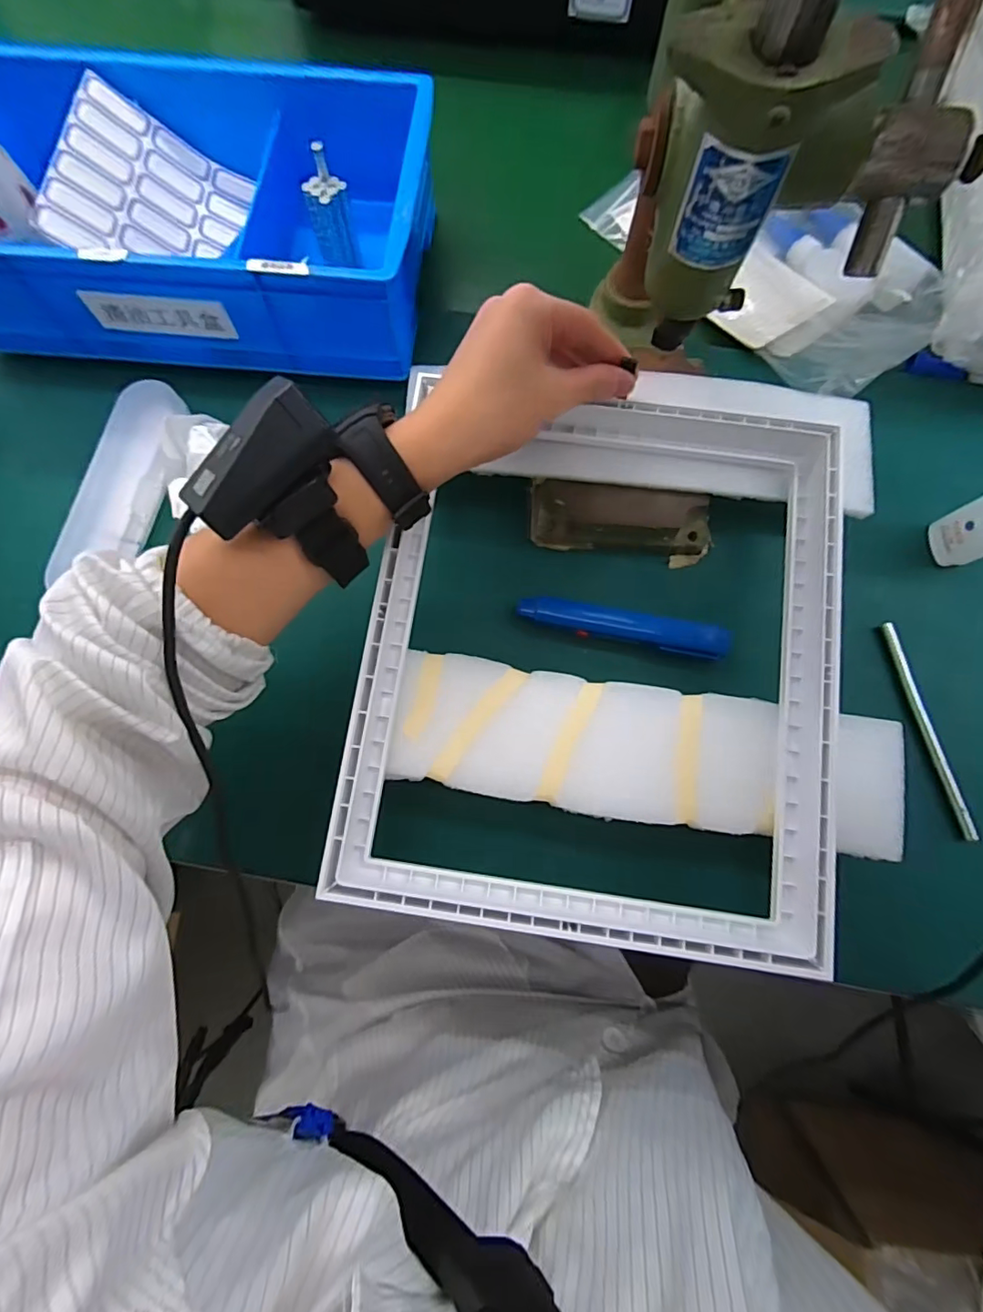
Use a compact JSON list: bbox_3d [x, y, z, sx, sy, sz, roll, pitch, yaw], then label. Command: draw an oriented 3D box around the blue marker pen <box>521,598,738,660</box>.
[{"bbox_3d":[0.090,-0.021,0.369,0.141,0.017,0.022,12,79,3],"label":"blue marker pen"}]

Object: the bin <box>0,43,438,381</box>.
[{"bbox_3d":[-0.217,-0.324,0.381,0.340,0.081,0.201,7,79,2],"label":"bin"}]

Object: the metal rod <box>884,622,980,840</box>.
[{"bbox_3d":[0.298,0.049,0.363,0.007,0.007,0.148,-14,79,-3],"label":"metal rod"}]

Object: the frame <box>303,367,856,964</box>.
[{"bbox_3d":[0.063,-0.005,0.321,0.275,0.030,0.324,8,79,2],"label":"frame"}]

